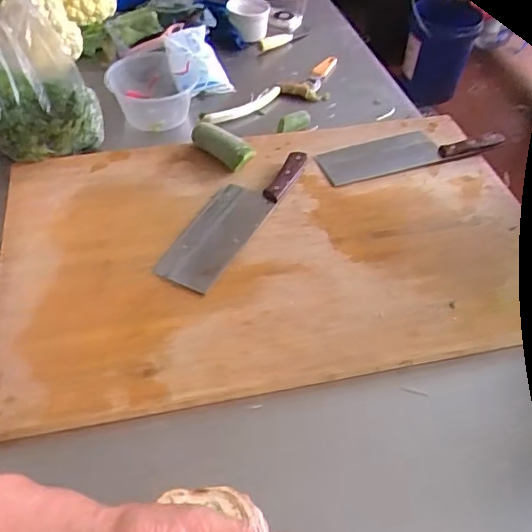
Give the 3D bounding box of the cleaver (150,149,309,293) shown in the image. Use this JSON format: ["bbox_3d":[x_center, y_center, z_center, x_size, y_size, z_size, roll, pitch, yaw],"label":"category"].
[{"bbox_3d":[-0.045,-0.083,0.857,0.097,0.024,0.315,24,51,19],"label":"cleaver"}]

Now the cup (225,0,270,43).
[{"bbox_3d":[-0.045,-0.554,1.255,0.091,0.079,0.073,19,49,18],"label":"cup"}]

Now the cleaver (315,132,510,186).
[{"bbox_3d":[0.245,-0.211,0.981,0.319,0.034,0.100,-11,49,-11],"label":"cleaver"}]

